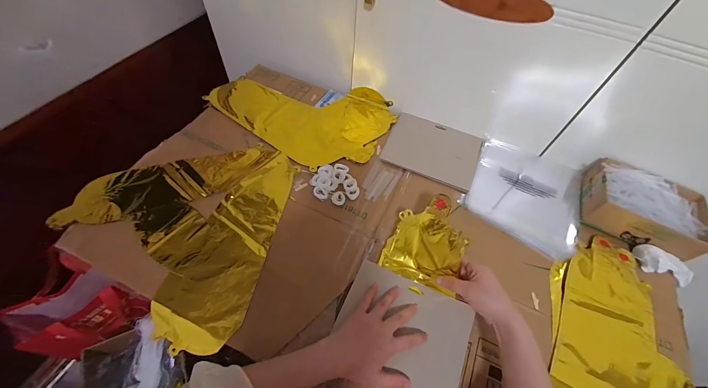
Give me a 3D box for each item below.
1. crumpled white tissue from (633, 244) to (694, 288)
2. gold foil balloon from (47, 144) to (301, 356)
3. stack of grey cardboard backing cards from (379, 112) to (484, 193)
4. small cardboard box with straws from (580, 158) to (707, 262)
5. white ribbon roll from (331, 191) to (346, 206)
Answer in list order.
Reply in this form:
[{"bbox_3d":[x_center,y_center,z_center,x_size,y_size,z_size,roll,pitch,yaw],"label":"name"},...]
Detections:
[{"bbox_3d":[0.561,0.130,0.540,0.110,0.033,0.041,27,58,-3],"label":"crumpled white tissue"},{"bbox_3d":[-0.314,0.041,0.525,0.354,0.007,0.357,11,57,3],"label":"gold foil balloon"},{"bbox_3d":[0.172,-0.098,0.660,0.194,0.011,0.165,24,58,11],"label":"stack of grey cardboard backing cards"},{"bbox_3d":[0.541,0.025,0.560,0.191,0.073,0.136,24,58,11],"label":"small cardboard box with straws"},{"bbox_3d":[-0.029,0.008,0.568,0.026,0.004,0.027,16,74,0],"label":"white ribbon roll"}]

